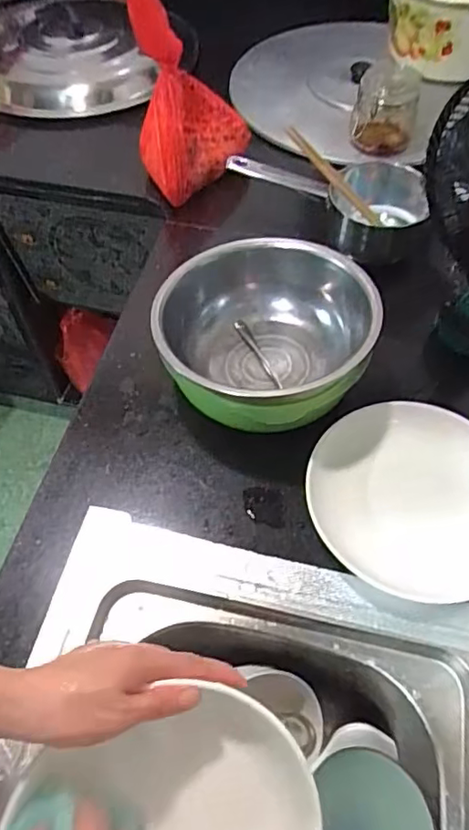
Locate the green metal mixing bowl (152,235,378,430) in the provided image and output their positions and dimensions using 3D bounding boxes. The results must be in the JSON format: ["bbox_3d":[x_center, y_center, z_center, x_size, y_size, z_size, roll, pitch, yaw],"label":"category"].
[{"bbox_3d":[0.030,-0.085,0.647,0.214,0.126,0.221,0,56,0],"label":"green metal mixing bowl"}]

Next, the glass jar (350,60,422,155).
[{"bbox_3d":[0.226,-0.457,0.870,0.087,0.110,0.087,10,56,7],"label":"glass jar"}]

